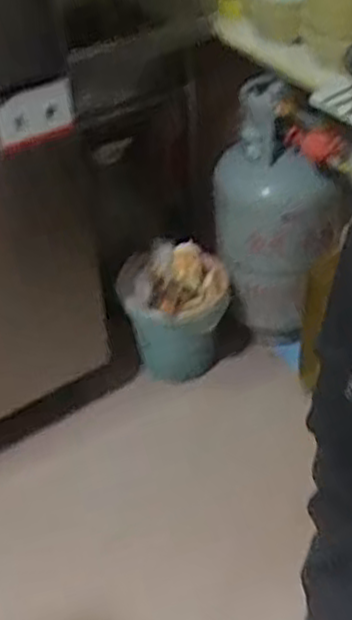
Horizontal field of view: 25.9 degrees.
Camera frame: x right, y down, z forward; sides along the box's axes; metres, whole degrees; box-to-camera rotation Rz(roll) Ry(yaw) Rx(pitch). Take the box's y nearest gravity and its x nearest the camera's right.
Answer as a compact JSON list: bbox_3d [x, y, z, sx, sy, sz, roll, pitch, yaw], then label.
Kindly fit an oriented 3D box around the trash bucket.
[{"bbox_3d":[-0.005,0.006,1.917,0.257,0.271,0.245,-12,40,-8],"label":"trash bucket"}]

